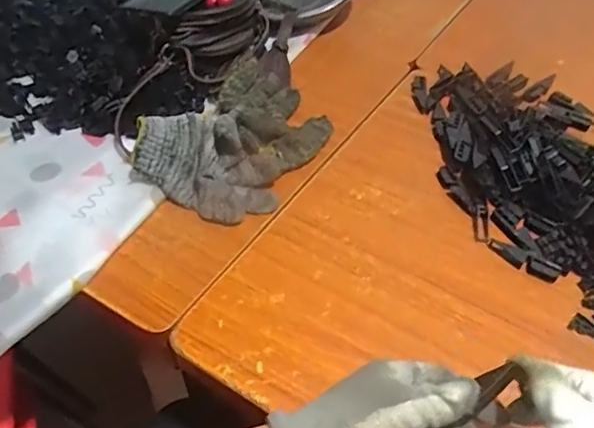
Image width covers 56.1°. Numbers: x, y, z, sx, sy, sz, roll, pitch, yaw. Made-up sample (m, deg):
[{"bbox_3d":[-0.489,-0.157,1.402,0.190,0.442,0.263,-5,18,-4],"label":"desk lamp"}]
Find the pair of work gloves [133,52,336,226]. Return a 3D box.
[{"bbox_3d":[-0.058,-0.092,0.615,0.146,0.050,0.217,25,51,16],"label":"pair of work gloves"}]

